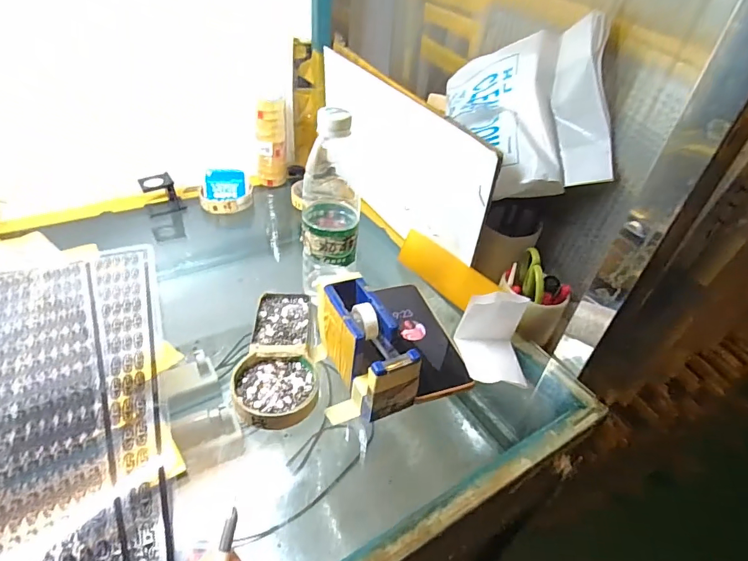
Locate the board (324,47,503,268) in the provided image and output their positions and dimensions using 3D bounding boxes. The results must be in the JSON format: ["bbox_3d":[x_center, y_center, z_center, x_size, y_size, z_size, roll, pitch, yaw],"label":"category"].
[{"bbox_3d":[0.024,-0.180,0.633,0.016,0.181,0.409,-17,44,-25],"label":"board"}]

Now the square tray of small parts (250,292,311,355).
[{"bbox_3d":[-0.103,0.046,0.482,0.059,0.014,0.105,0,40,-7],"label":"square tray of small parts"}]

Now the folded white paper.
[{"bbox_3d":[0.132,0.063,0.459,0.068,0.064,0.073,-1,40,-8],"label":"folded white paper"}]

